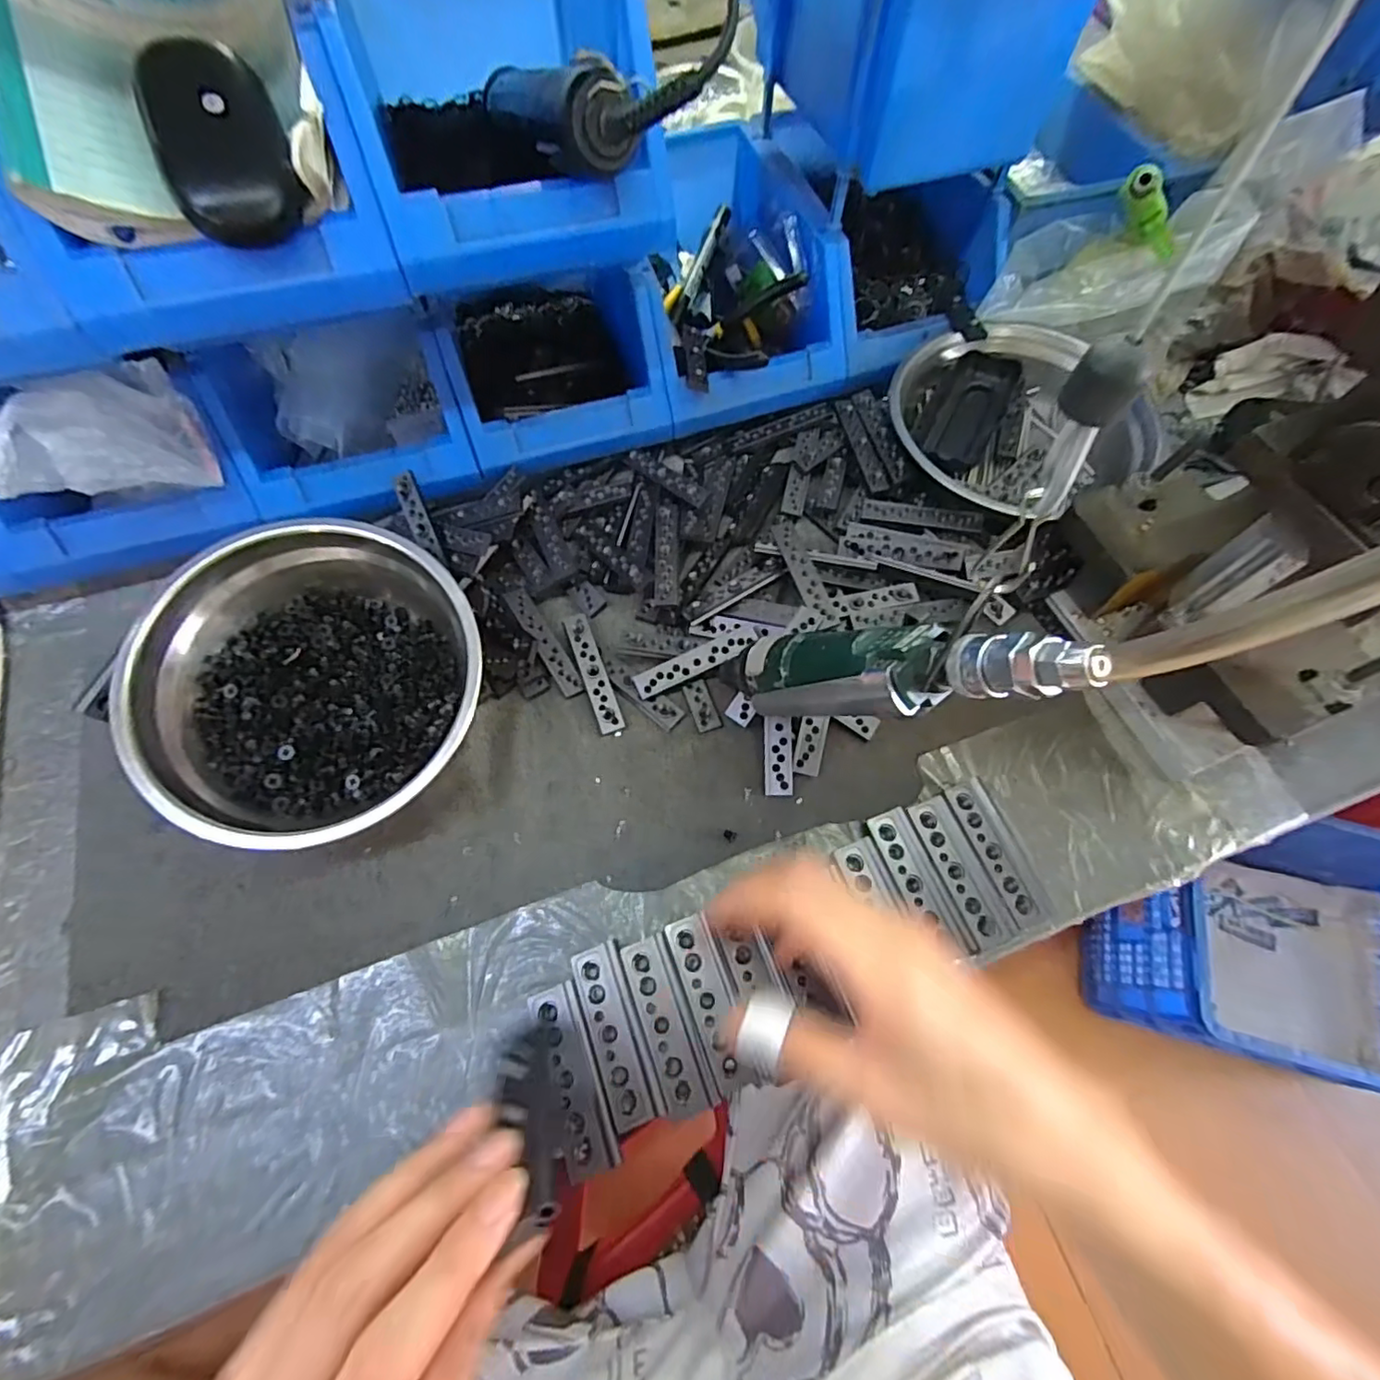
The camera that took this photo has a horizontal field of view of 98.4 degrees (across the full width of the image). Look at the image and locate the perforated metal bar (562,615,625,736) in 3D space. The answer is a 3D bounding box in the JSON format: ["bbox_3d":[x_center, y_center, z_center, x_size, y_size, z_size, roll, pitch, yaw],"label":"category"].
[{"bbox_3d":[-0.066,-0.012,0.414,0.018,0.004,0.088,-18,74,-10],"label":"perforated metal bar"}]

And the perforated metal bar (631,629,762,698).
[{"bbox_3d":[0.005,-0.020,0.410,0.091,0.005,0.017,-25,75,-2],"label":"perforated metal bar"}]

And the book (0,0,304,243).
[{"bbox_3d":[-0.260,-0.328,0.281,0.131,0.053,0.212,-13,83,-15],"label":"book"}]

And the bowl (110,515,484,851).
[{"bbox_3d":[-0.223,0.003,0.369,0.188,0.073,0.178,0,67,-1],"label":"bowl"}]

